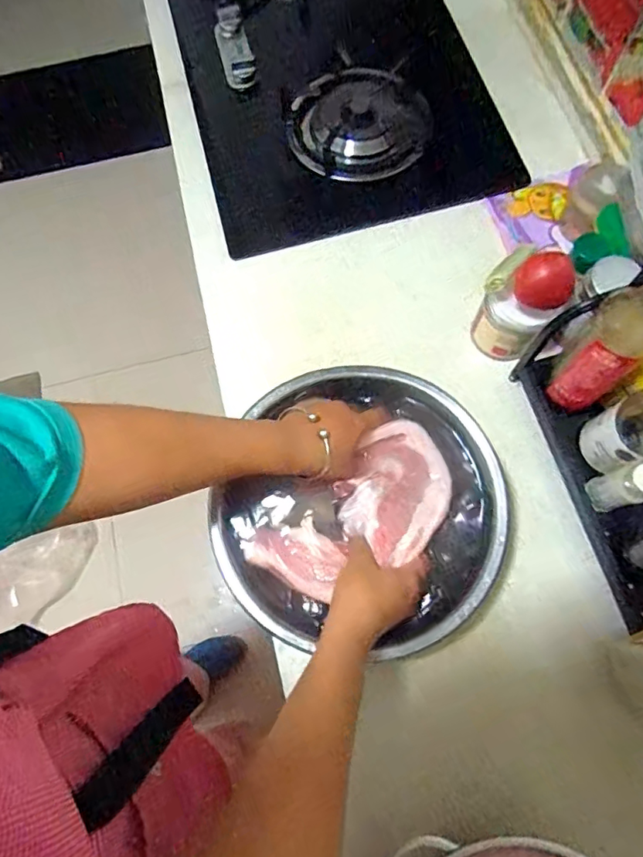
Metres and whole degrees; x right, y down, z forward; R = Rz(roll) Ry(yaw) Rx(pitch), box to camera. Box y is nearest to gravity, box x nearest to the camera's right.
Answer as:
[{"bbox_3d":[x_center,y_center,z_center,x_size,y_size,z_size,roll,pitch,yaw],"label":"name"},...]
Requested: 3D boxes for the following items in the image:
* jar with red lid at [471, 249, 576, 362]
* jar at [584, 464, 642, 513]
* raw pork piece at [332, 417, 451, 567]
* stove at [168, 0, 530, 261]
[{"bbox_3d":[0.221,-0.134,0.597,0.077,0.141,0.061,39,77,14],"label":"jar with red lid"},{"bbox_3d":[0.310,0.059,0.536,0.033,0.095,0.036,-1,71,2],"label":"jar"},{"bbox_3d":[0.082,0.062,0.545,0.105,0.034,0.137,36,76,13],"label":"raw pork piece"},{"bbox_3d":[-0.013,-0.632,0.844,0.414,0.082,0.650,-15,71,-3],"label":"stove"}]

